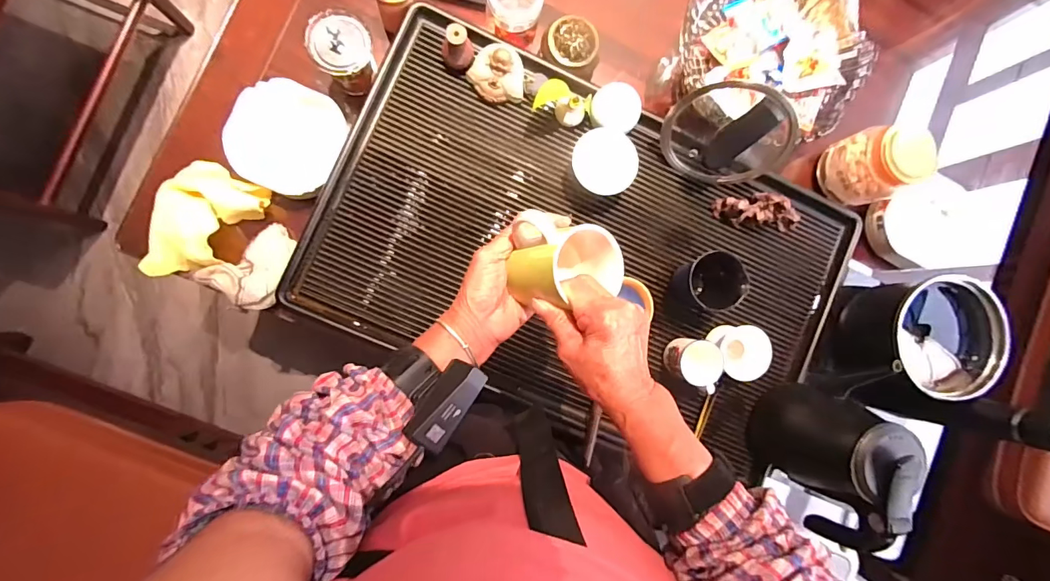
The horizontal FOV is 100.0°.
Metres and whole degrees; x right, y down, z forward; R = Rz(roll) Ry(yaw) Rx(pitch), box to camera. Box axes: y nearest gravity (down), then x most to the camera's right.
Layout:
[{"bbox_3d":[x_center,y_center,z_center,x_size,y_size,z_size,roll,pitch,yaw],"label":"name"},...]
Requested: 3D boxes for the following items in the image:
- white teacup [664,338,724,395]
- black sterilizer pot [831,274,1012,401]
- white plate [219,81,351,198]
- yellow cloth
[{"bbox_3d":[0.244,0.103,0.643,0.065,0.053,0.064,0,89,-6],"label":"white teacup"},{"bbox_3d":[0.572,0.065,0.650,0.166,0.140,0.150,-10,90,-7],"label":"black sterilizer pot"},{"bbox_3d":[-0.338,-0.218,0.626,0.144,0.024,0.152,17,87,-6],"label":"white plate"},{"bbox_3d":[-0.462,-0.092,0.622,0.124,0.047,0.173,27,86,-5],"label":"yellow cloth"}]

